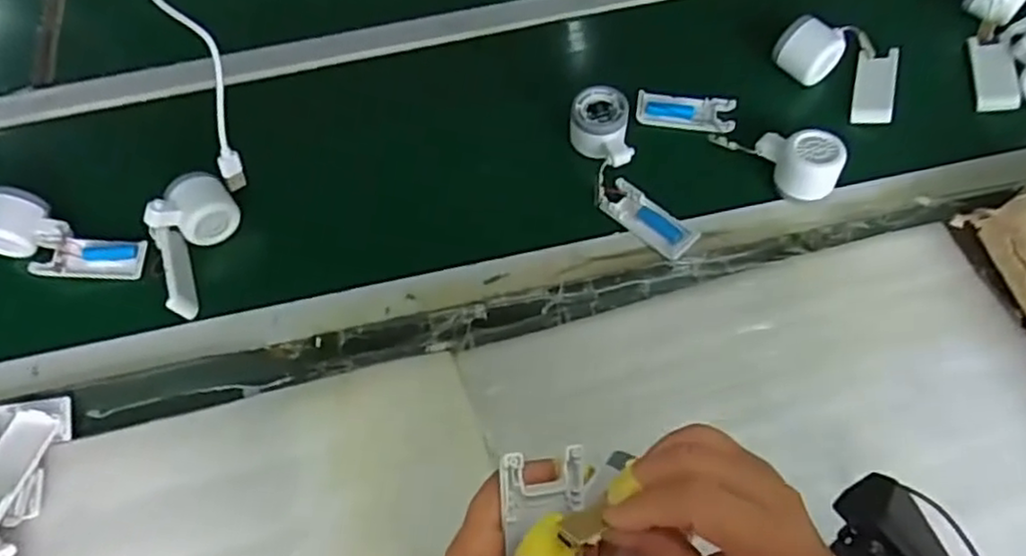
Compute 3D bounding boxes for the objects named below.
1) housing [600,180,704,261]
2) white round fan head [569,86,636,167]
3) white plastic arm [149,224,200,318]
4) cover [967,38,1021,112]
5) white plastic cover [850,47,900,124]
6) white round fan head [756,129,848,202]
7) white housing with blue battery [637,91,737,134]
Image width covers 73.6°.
[{"bbox_3d":[0.135,-0.059,0.685,0.040,0.016,0.102,-41,69,-17],"label":"housing"},{"bbox_3d":[0.091,-0.157,0.716,0.057,0.040,0.086,-7,64,-2],"label":"white round fan head"},{"bbox_3d":[-0.330,-0.005,0.670,0.018,0.040,0.092,-17,79,-7],"label":"white plastic arm"},{"bbox_3d":[0.524,-0.223,0.746,0.040,0.007,0.104,0,64,23],"label":"cover"},{"bbox_3d":[0.396,-0.211,0.749,0.040,0.007,0.099,3,67,33],"label":"white plastic cover"},{"bbox_3d":[0.283,-0.113,0.681,0.080,0.050,0.054,22,66,12],"label":"white round fan head"},{"bbox_3d":[0.189,-0.181,0.747,0.104,0.011,0.051,5,64,4],"label":"white housing with blue battery"}]

